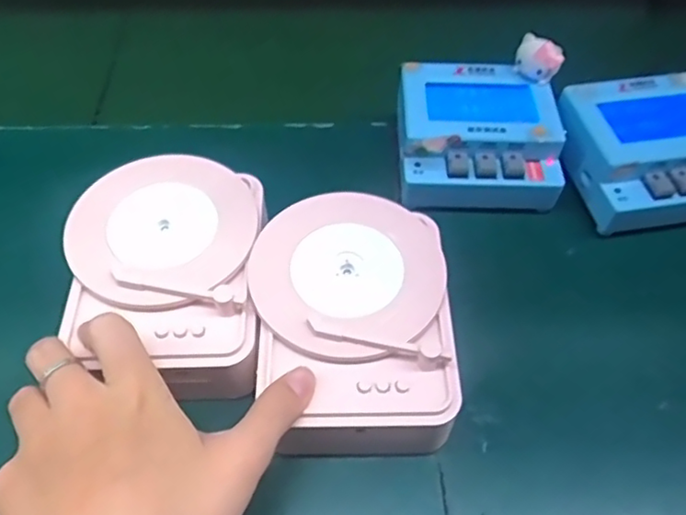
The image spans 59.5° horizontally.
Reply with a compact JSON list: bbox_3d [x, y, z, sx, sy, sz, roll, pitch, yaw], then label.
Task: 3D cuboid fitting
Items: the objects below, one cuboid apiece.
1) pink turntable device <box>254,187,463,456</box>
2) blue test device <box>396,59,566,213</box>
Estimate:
[{"bbox_3d":[0.005,0.035,0.321,0.099,0.054,0.130,-1,55,-2],"label":"pink turntable device"},{"bbox_3d":[0.089,-0.082,0.406,0.105,0.043,0.100,2,55,0],"label":"blue test device"}]

